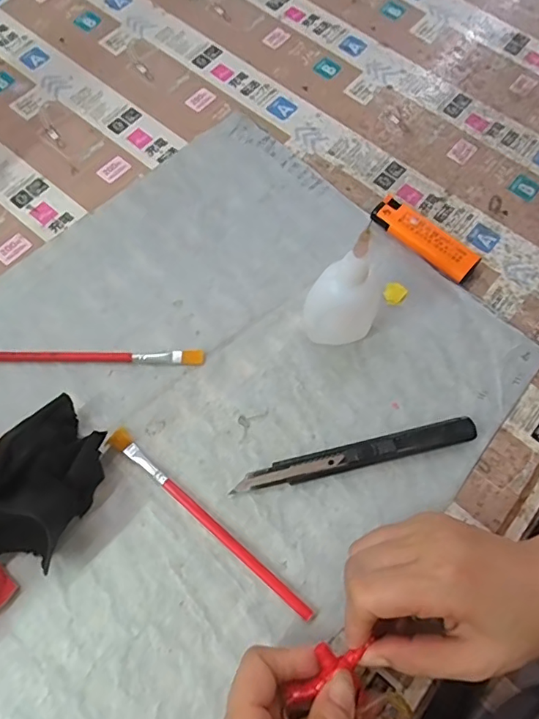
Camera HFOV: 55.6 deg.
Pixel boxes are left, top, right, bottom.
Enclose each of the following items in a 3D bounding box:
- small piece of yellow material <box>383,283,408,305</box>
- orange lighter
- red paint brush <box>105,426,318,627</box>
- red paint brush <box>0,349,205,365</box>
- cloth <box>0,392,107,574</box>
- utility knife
[{"bbox_3d":[0.086,-0.046,0.351,0.015,0.004,0.016,1,68,-2],"label":"small piece of yellow material"},{"bbox_3d":[0.109,-0.086,0.362,0.080,0.015,0.021,40,72,13],"label":"orange lighter"},{"bbox_3d":[-0.036,0.092,0.289,0.149,0.005,0.011,41,72,13],"label":"red paint brush"},{"bbox_3d":[-0.119,-0.002,0.325,0.154,0.004,0.009,0,68,-2],"label":"red paint brush"},{"bbox_3d":[-0.133,0.070,0.278,0.067,0.035,0.102,26,69,8],"label":"cloth"},{"bbox_3d":[0.052,0.057,0.305,0.146,0.009,0.015,-12,69,-7],"label":"utility knife"}]

